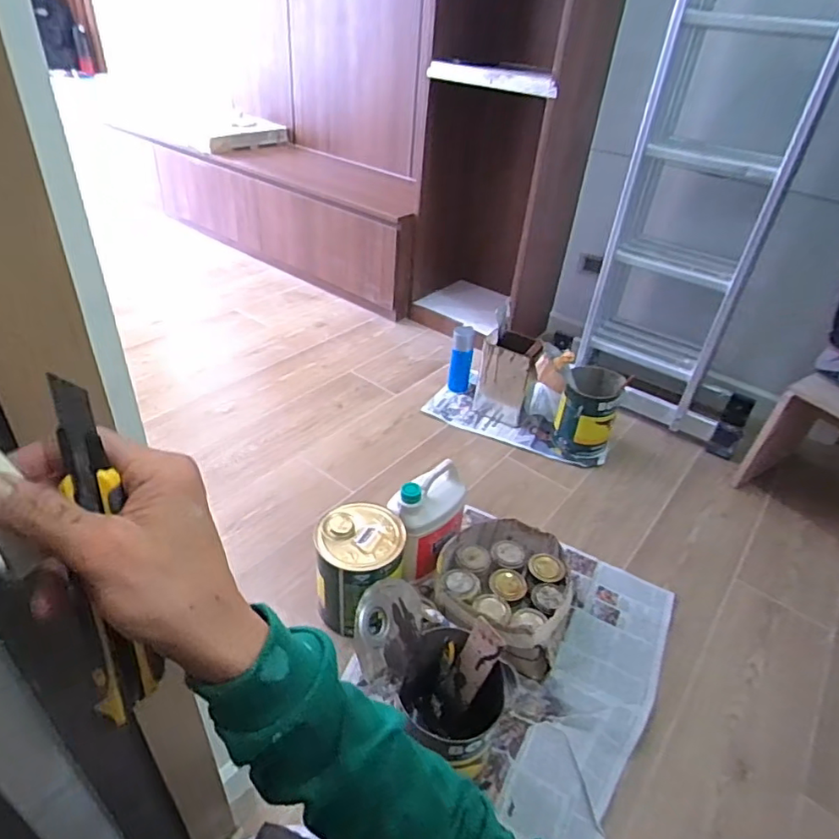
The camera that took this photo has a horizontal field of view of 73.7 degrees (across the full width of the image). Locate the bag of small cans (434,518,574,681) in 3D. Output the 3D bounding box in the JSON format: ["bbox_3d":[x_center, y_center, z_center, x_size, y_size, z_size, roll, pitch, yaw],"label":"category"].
[{"bbox_3d":[0.173,0.339,1.137,0.269,0.099,0.298,22,39,20],"label":"bag of small cans"}]

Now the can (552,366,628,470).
[{"bbox_3d":[0.464,-0.019,1.557,0.160,0.204,0.170,17,38,15],"label":"can"}]

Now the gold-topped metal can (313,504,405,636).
[{"bbox_3d":[-0.114,0.279,1.061,0.159,0.176,0.167,4,36,-3],"label":"gold-topped metal can"}]

